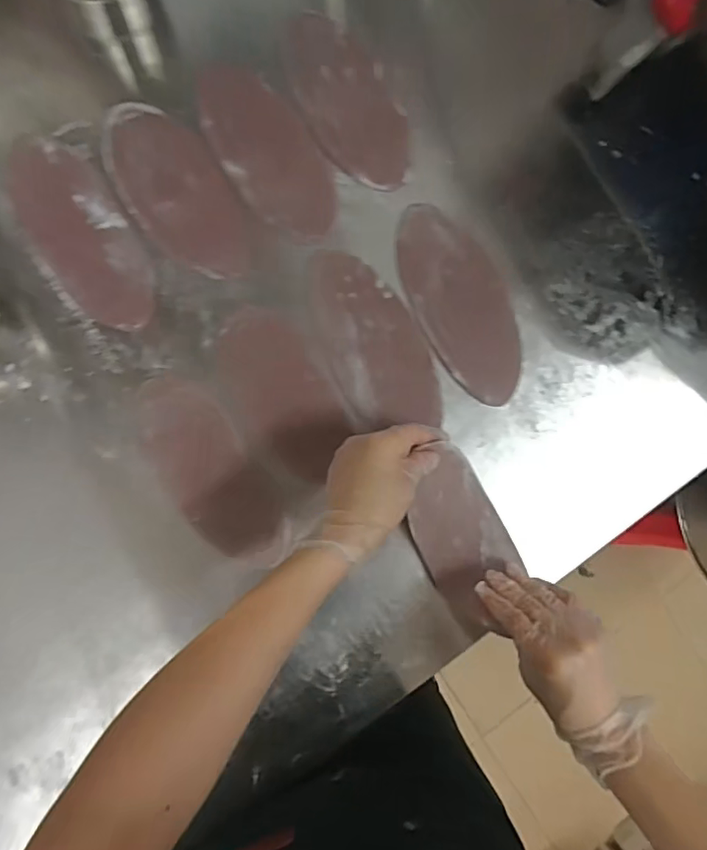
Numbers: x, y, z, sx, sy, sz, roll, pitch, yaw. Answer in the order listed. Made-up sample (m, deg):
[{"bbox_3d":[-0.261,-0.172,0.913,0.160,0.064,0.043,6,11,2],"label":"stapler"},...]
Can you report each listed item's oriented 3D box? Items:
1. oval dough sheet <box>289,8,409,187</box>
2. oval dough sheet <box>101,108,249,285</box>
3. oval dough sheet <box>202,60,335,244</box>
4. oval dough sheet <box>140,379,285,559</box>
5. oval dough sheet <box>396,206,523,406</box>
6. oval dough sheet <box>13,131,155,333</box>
[{"bbox_3d":[-0.005,-0.309,0.517,0.083,0.008,0.171,-35,98,-1],"label":"oval dough sheet"},{"bbox_3d":[-0.162,-0.213,0.493,0.088,0.008,0.172,-32,94,-8],"label":"oval dough sheet"},{"bbox_3d":[-0.081,-0.261,0.504,0.085,0.009,0.178,-33,94,-8],"label":"oval dough sheet"},{"bbox_3d":[-0.133,0.042,0.493,0.080,0.007,0.180,-36,94,-7],"label":"oval dough sheet"},{"bbox_3d":[0.106,-0.119,0.529,0.090,0.014,0.204,-28,93,-8],"label":"oval dough sheet"},{"bbox_3d":[-0.241,-0.168,0.478,0.077,0.012,0.175,-32,94,-8],"label":"oval dough sheet"}]

